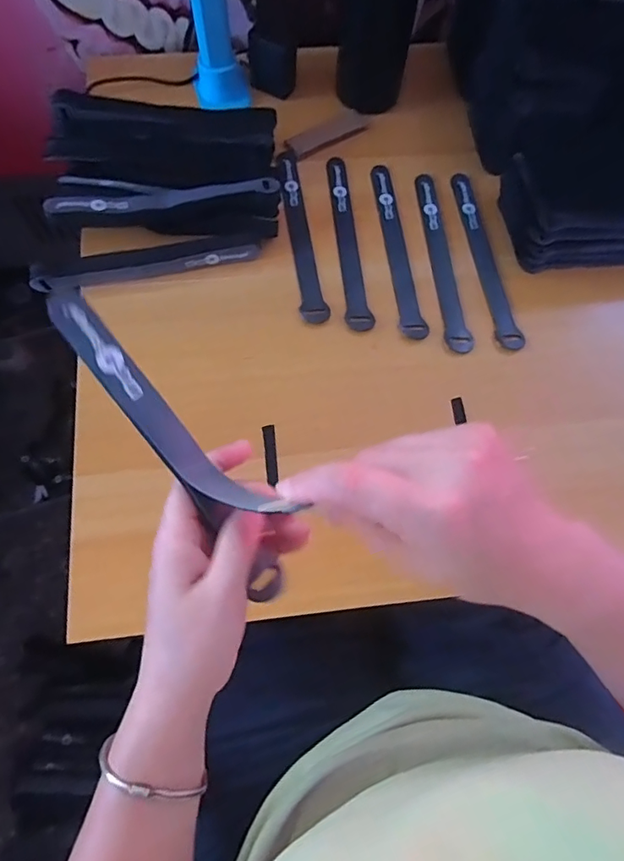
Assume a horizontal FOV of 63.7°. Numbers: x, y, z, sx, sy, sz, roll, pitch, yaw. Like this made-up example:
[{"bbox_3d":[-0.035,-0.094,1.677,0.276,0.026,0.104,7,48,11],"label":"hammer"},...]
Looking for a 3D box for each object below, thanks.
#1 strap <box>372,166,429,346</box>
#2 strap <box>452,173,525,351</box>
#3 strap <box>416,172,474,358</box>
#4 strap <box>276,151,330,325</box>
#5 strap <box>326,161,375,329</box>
[{"bbox_3d":[0.079,-0.175,0.475,0.022,0.004,0.201,-6,68,-4],"label":"strap"},{"bbox_3d":[0.162,-0.164,0.474,0.020,0.008,0.198,-6,68,-4],"label":"strap"},{"bbox_3d":[0.121,-0.163,0.471,0.022,0.004,0.197,-4,68,-4],"label":"strap"},{"bbox_3d":[-0.012,-0.191,0.478,0.023,0.004,0.204,-8,68,-5],"label":"strap"},{"bbox_3d":[0.033,-0.184,0.477,0.022,0.004,0.202,-5,68,-4],"label":"strap"}]

